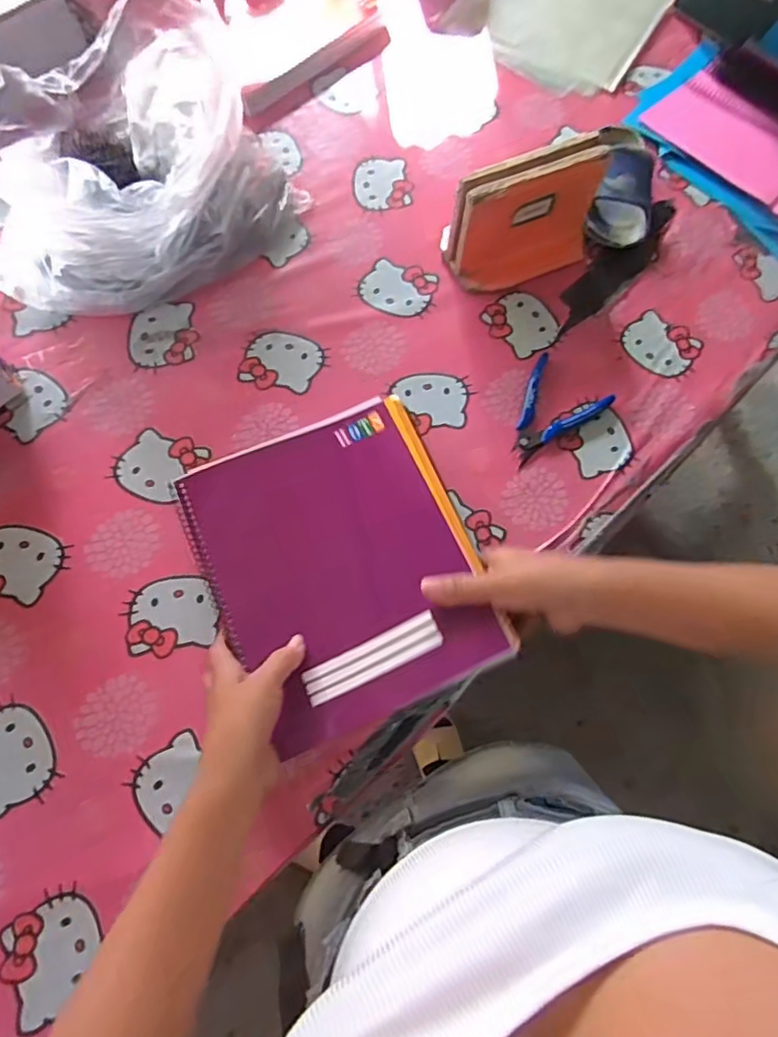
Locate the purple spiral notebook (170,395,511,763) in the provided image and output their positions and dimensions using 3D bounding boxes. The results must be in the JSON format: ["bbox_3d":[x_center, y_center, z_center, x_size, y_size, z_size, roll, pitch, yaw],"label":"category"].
[{"bbox_3d":[-0.043,0.032,0.480,0.206,0.022,0.256,-23,67,-2],"label":"purple spiral notebook"}]

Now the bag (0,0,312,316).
[{"bbox_3d":[-0.292,-0.372,0.609,0.327,0.140,0.270,-35,75,-13],"label":"bag"}]

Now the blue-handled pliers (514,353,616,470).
[{"bbox_3d":[0.160,-0.122,0.602,0.123,0.016,0.086,-34,75,-13],"label":"blue-handled pliers"}]

